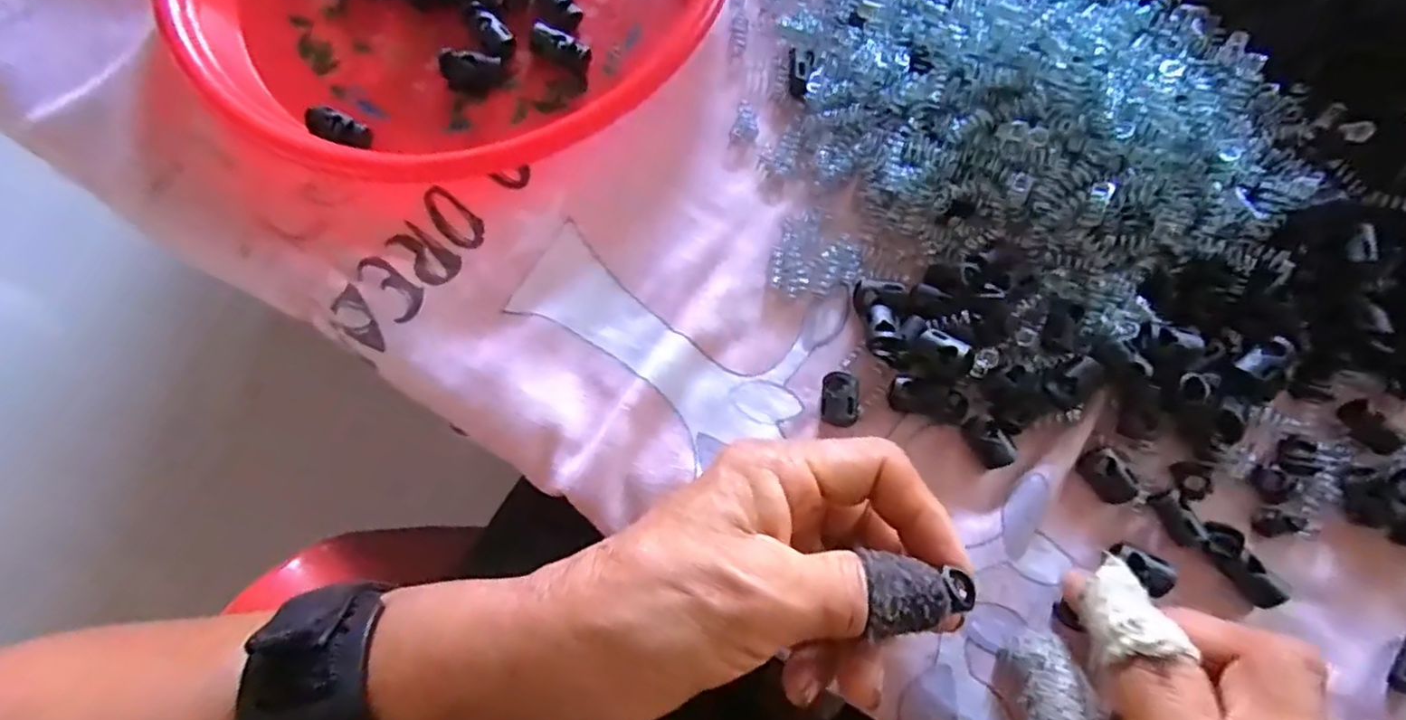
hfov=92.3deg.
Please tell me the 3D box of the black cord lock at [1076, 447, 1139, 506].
[{"bbox_3d":[0.149,0.043,0.246,0.013,0.007,0.020,-32,76,-7],"label":"black cord lock"}]

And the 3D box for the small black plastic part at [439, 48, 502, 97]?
[{"bbox_3d":[-0.102,-0.127,0.295,0.025,0.010,0.016,2,74,2],"label":"small black plastic part"}]

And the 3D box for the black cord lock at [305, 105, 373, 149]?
[{"bbox_3d":[-0.157,-0.100,0.291,0.028,0.009,0.013,25,76,8],"label":"black cord lock"}]

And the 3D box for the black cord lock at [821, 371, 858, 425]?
[{"bbox_3d":[0.053,0.015,0.260,0.013,0.009,0.021,8,75,4],"label":"black cord lock"}]

